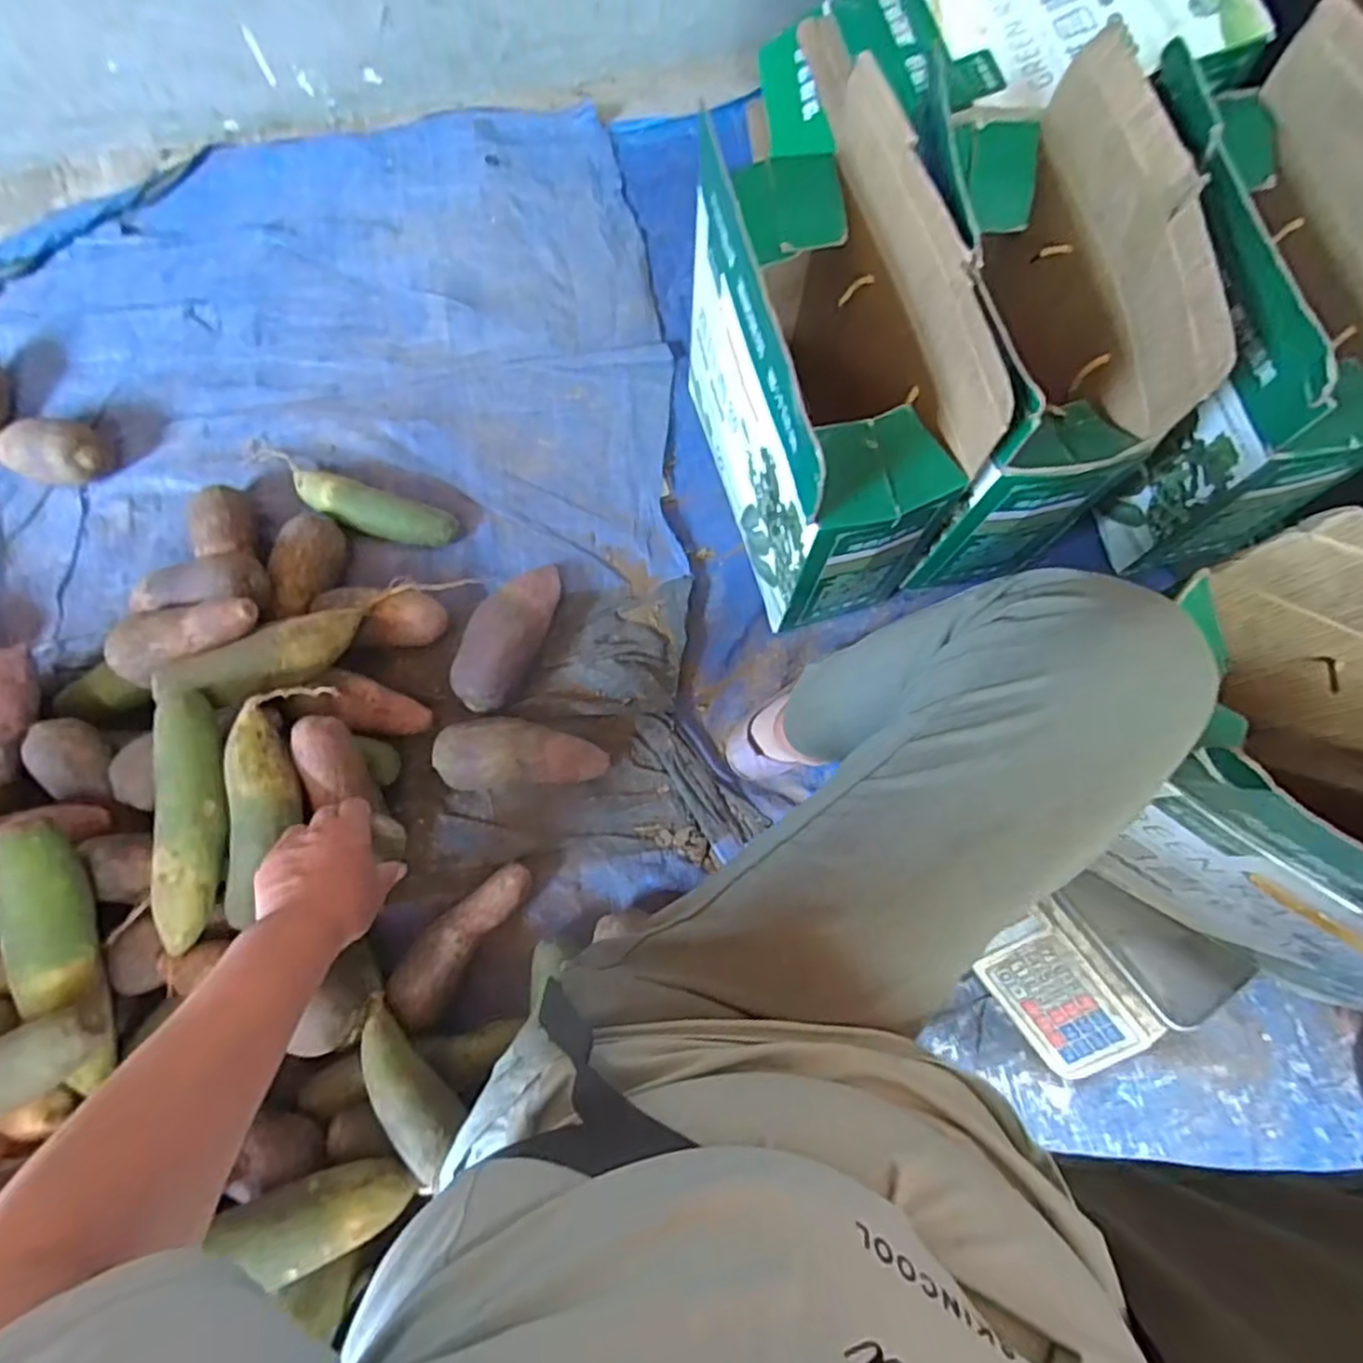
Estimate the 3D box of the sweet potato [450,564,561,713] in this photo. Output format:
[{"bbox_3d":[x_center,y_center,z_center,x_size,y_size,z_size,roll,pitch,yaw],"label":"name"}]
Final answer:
[{"bbox_3d":[-0.191,-0.054,0.795,0.076,0.063,0.178,27,78,5],"label":"sweet potato"}]

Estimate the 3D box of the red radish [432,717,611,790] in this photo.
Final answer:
[{"bbox_3d":[-0.166,0.077,0.748,0.175,0.060,0.067,4,76,-14],"label":"red radish"}]

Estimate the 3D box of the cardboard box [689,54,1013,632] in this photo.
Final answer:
[{"bbox_3d":[0.124,-0.302,0.699,0.165,0.365,0.401,-16,77,-4],"label":"cardboard box"}]

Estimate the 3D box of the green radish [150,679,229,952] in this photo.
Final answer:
[{"bbox_3d":[-0.435,0.119,0.632,0.059,0.040,0.225,-9,77,-4],"label":"green radish"}]

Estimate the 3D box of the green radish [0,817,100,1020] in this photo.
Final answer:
[{"bbox_3d":[-0.522,0.191,0.589,0.048,0.053,0.161,-8,94,-3],"label":"green radish"}]

